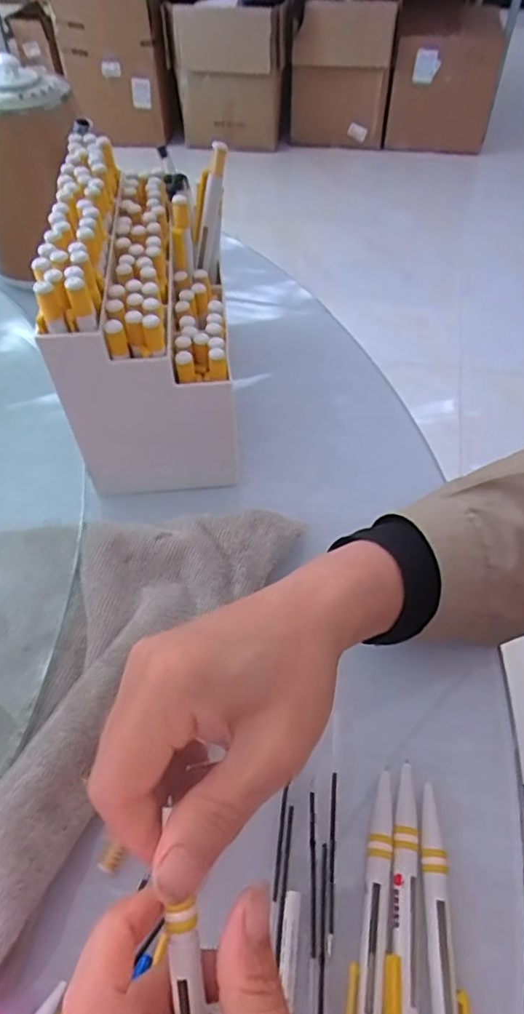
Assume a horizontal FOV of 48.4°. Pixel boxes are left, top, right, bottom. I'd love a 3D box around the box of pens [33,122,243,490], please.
[{"bbox_3d":[-0.072,-0.135,0.404,0.102,0.152,0.192,-2,52,0],"label":"box of pens"}]

